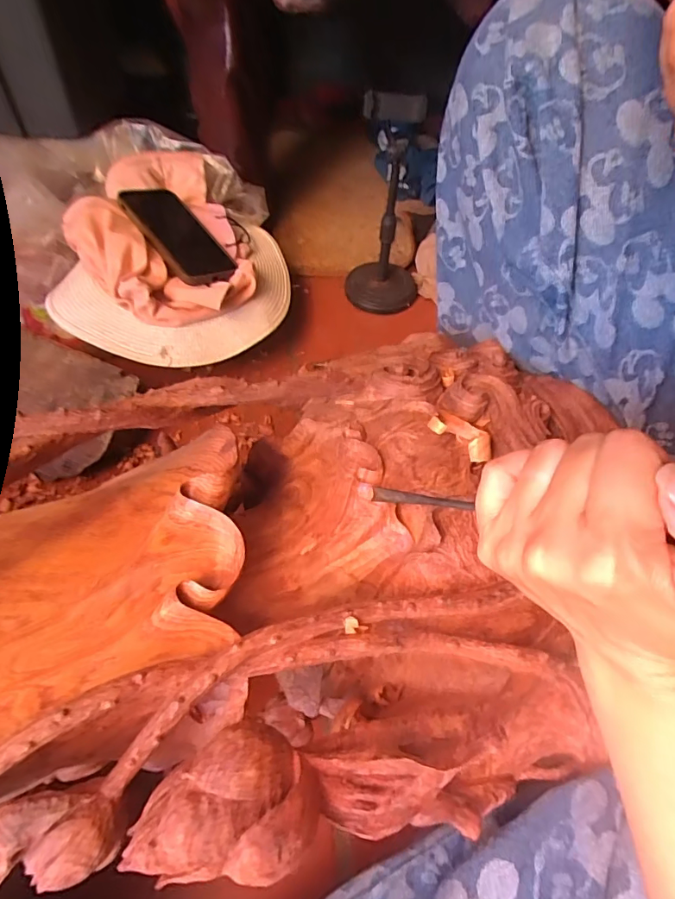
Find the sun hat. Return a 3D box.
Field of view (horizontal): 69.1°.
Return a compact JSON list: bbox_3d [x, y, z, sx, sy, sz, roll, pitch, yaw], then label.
[{"bbox_3d":[-0.191,-0.248,0.622,0.258,0.106,0.324,14,52,6],"label":"sun hat"}]

